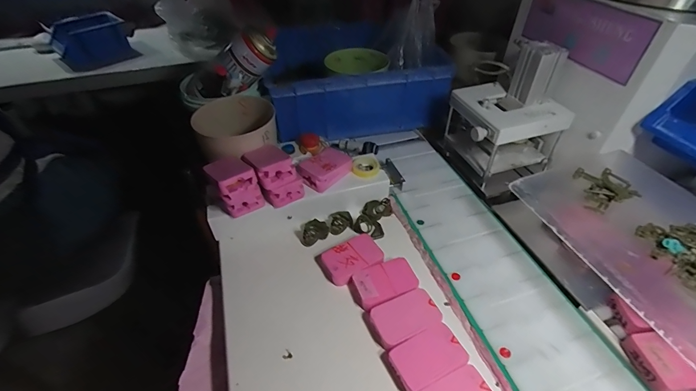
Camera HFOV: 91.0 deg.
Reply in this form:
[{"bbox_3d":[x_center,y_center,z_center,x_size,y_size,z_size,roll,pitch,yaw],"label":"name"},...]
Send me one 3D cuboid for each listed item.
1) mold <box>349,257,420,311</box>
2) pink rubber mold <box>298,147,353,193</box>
[{"bbox_3d":[0.045,0.107,0.412,0.073,0.019,0.048,-16,46,-19],"label":"mold"},{"bbox_3d":[-0.032,-0.038,0.496,0.050,0.028,0.076,32,52,30],"label":"pink rubber mold"}]

